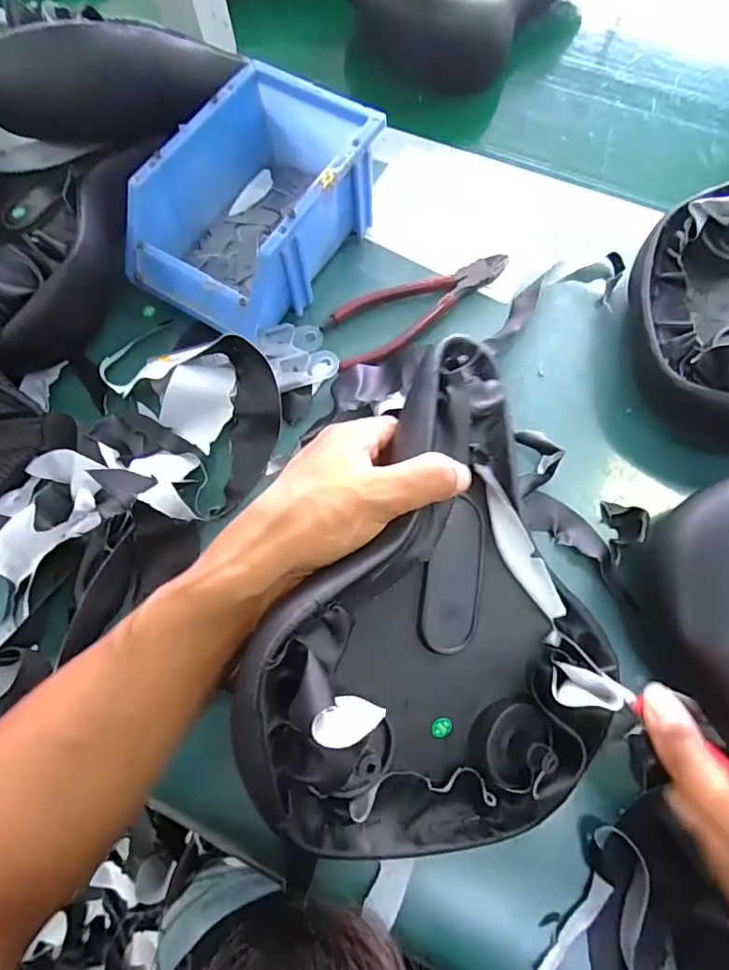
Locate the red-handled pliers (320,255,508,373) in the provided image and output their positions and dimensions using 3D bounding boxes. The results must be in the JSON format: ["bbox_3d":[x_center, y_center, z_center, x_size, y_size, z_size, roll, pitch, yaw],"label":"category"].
[{"bbox_3d":[0.041,-0.136,0.390,0.151,0.013,0.052,-31,72,-9],"label":"red-handled pliers"}]

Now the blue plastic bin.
[{"bbox_3d":[-0.079,-0.202,0.382,0.121,0.075,0.173,28,74,11],"label":"blue plastic bin"}]

